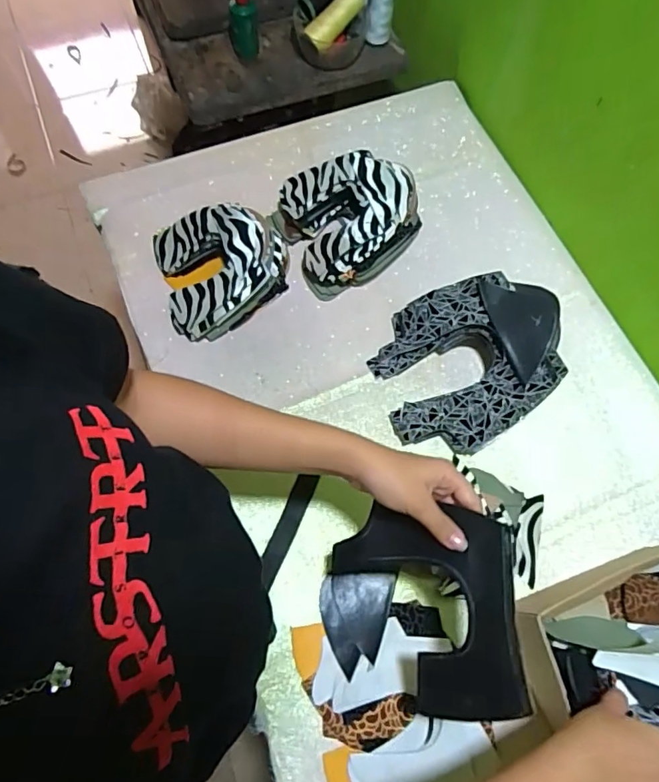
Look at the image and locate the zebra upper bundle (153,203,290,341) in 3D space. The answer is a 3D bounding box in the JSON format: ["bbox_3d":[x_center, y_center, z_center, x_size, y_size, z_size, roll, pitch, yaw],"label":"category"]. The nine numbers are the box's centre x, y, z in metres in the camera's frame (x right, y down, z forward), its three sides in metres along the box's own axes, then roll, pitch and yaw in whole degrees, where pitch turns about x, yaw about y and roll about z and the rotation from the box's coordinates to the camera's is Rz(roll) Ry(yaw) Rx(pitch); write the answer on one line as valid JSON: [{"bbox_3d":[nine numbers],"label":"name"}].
[{"bbox_3d":[-0.137,-0.163,0.661,0.168,0.086,0.159,-14,70,-8],"label":"zebra upper bundle"}]

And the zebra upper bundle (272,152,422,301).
[{"bbox_3d":[0.029,-0.237,0.690,0.172,0.094,0.166,-23,72,-11],"label":"zebra upper bundle"}]

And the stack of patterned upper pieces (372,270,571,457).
[{"bbox_3d":[0.170,-0.034,0.608,0.211,0.105,0.193,-8,69,-6],"label":"stack of patterned upper pieces"}]

